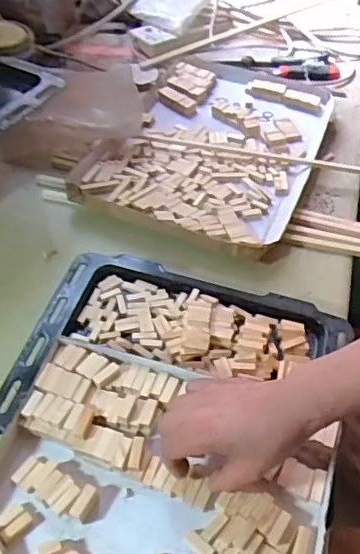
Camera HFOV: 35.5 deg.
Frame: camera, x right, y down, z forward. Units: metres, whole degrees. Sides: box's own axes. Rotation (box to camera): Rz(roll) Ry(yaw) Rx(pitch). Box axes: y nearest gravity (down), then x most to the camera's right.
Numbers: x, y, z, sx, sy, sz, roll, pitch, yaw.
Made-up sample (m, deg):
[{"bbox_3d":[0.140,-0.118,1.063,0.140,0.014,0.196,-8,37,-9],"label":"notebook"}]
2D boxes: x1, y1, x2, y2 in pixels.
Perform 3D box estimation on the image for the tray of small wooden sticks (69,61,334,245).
[{"bbox_3d":[0.061,-0.241,0.922,0.321,0.029,0.485,18,48,12],"label":"tray of small wooden sticks"}]

